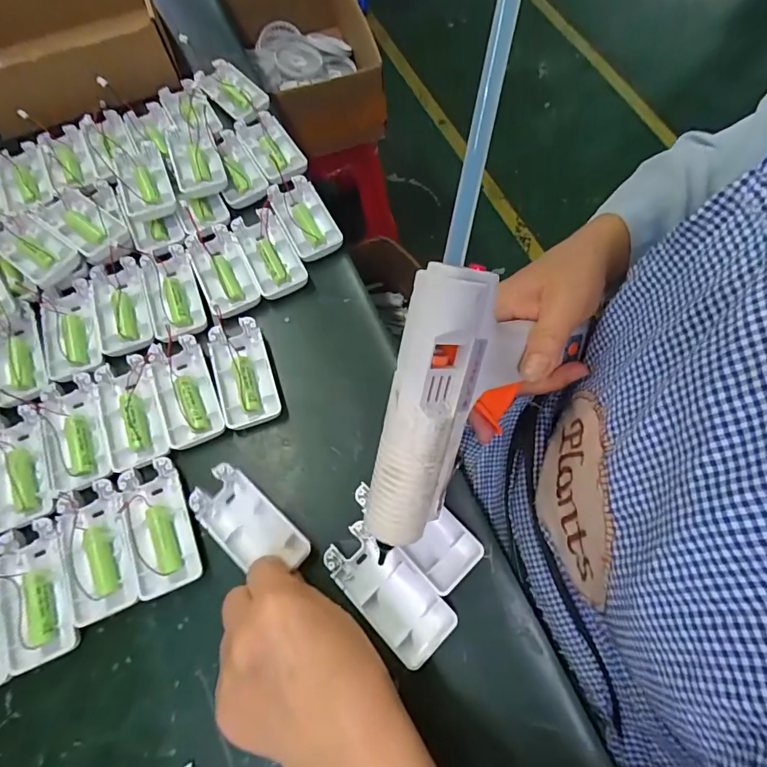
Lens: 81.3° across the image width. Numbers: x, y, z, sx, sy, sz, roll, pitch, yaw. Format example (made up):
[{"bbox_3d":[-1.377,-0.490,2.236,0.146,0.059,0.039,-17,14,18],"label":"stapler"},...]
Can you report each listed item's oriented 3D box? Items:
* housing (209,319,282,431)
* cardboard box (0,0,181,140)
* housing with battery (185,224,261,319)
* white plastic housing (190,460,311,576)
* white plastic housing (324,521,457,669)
[{"bbox_3d":[-0.117,-0.010,0.372,0.045,0.013,0.092,-19,70,-6],"label":"housing"},{"bbox_3d":[-0.354,-0.371,0.487,0.200,0.059,0.163,-27,72,-9],"label":"cardboard box"},{"bbox_3d":[-0.150,-0.103,0.415,0.044,0.014,0.093,-25,71,-9],"label":"housing with battery"},{"bbox_3d":[-0.099,0.104,0.329,0.093,0.014,0.044,40,75,14],"label":"white plastic housing"},{"bbox_3d":[0.003,0.144,0.312,0.047,0.012,0.094,-41,74,-14],"label":"white plastic housing"}]

